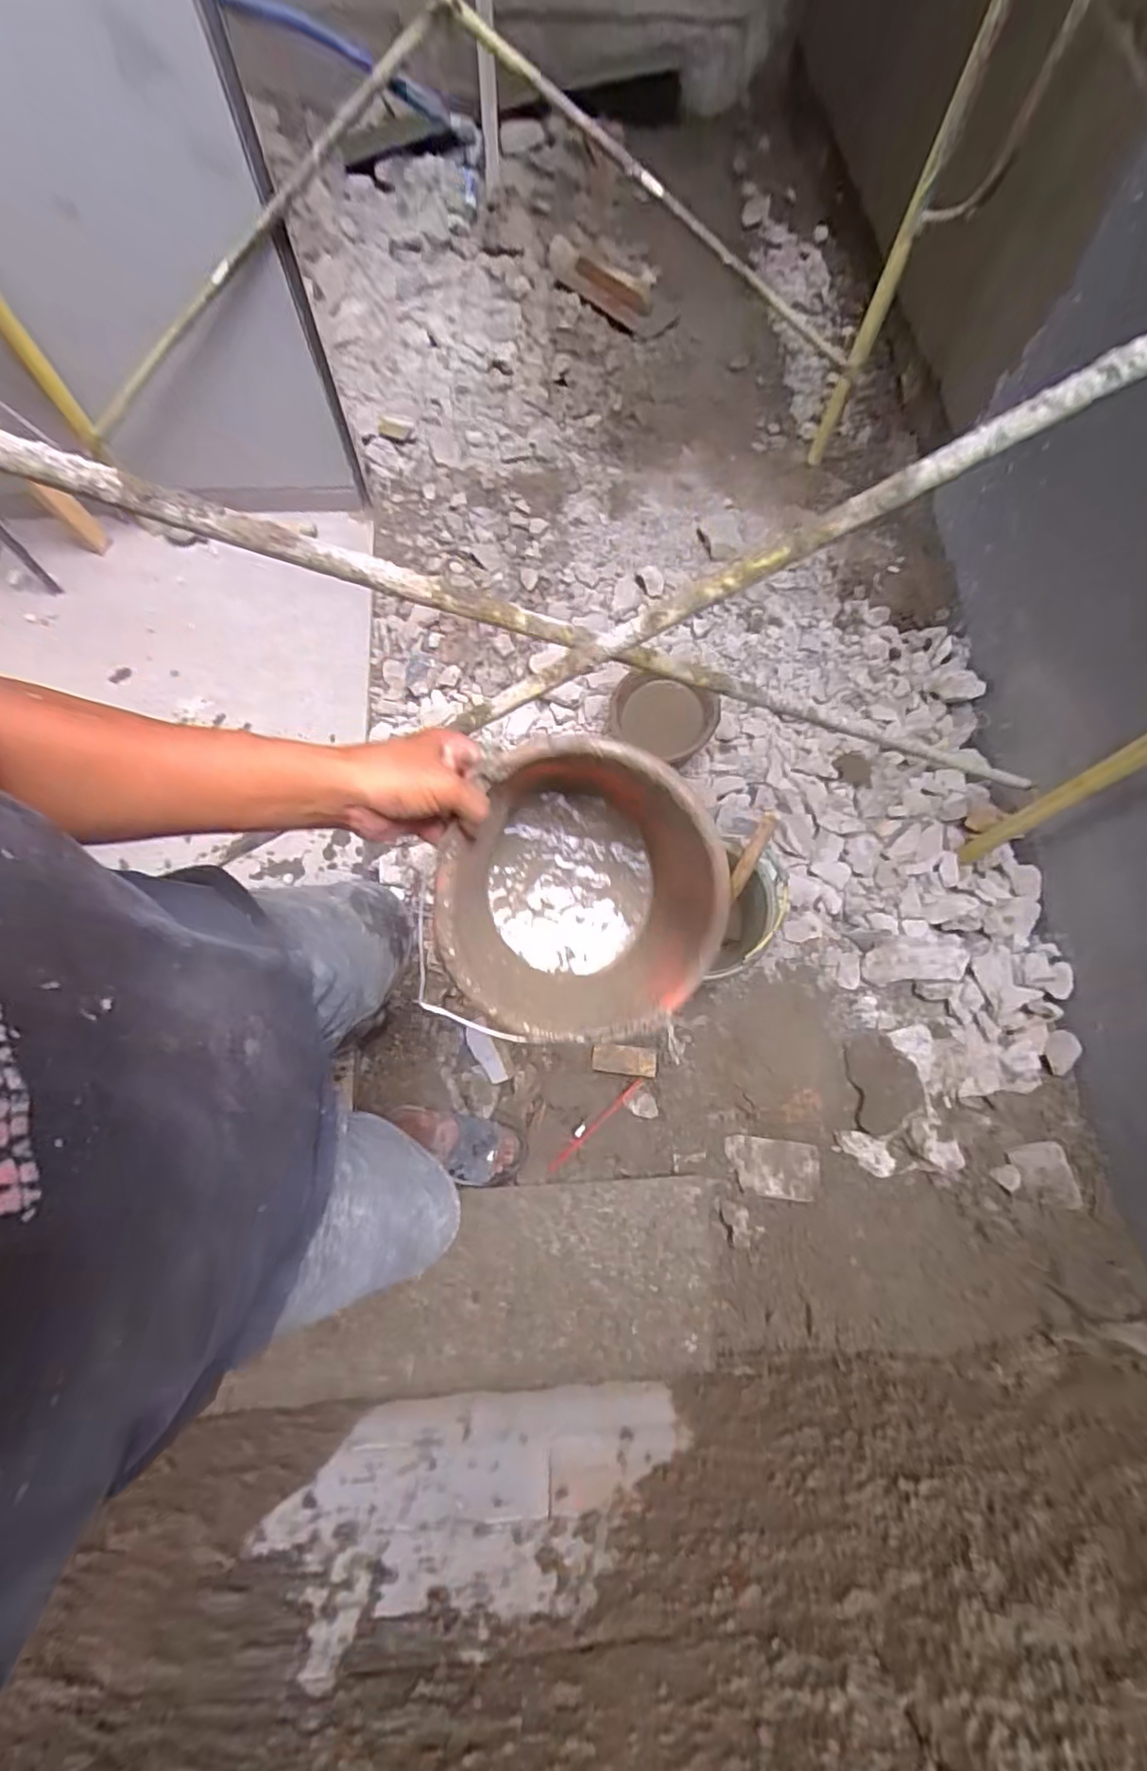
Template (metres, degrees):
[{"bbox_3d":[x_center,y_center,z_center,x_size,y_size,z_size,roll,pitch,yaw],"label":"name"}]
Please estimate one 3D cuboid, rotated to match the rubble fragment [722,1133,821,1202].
[{"bbox_3d":[0.384,0.546,1.256,0.175,0.051,0.104,6,72,1],"label":"rubble fragment"}]

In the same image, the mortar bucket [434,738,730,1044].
[{"bbox_3d":[0.002,-0.003,0.605,0.235,0.210,0.245,6,100,-7],"label":"mortar bucket"}]

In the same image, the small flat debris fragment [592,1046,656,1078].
[{"bbox_3d":[0.106,0.366,1.357,0.131,0.010,0.058,4,90,9],"label":"small flat debris fragment"}]

